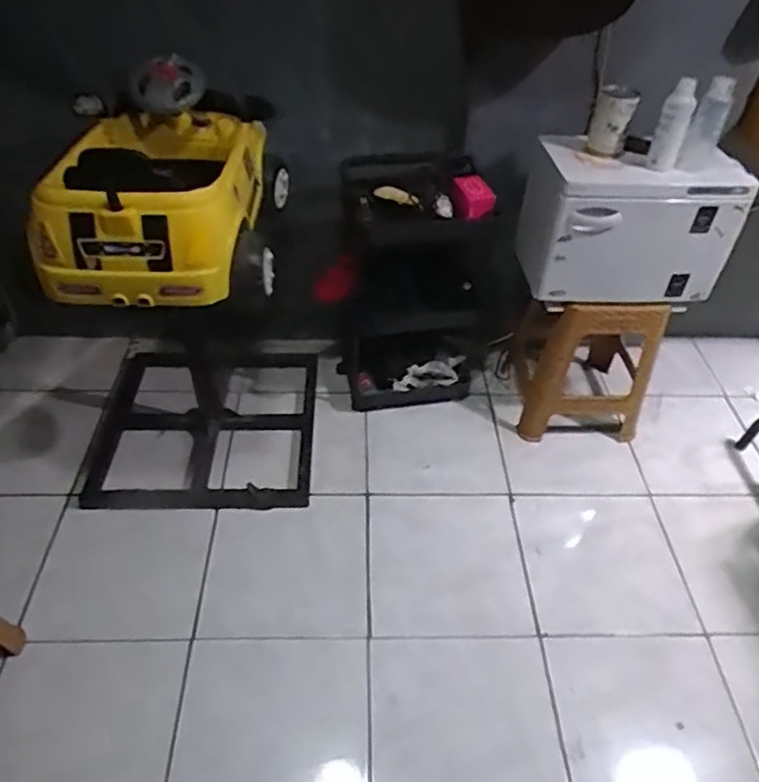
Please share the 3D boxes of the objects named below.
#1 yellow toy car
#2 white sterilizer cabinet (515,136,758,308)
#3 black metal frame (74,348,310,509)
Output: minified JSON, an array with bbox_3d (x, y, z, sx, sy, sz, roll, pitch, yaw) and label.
[{"bbox_3d":[-0.434,-0.456,1.301,0.403,0.280,0.641,0,45,-3],"label":"yellow toy car"},{"bbox_3d":[0.644,-0.441,1.616,0.481,0.330,0.296,2,45,-1],"label":"white sterilizer cabinet"},{"bbox_3d":[-0.518,0.093,1.839,0.624,0.057,0.600,-1,46,-3],"label":"black metal frame"}]

